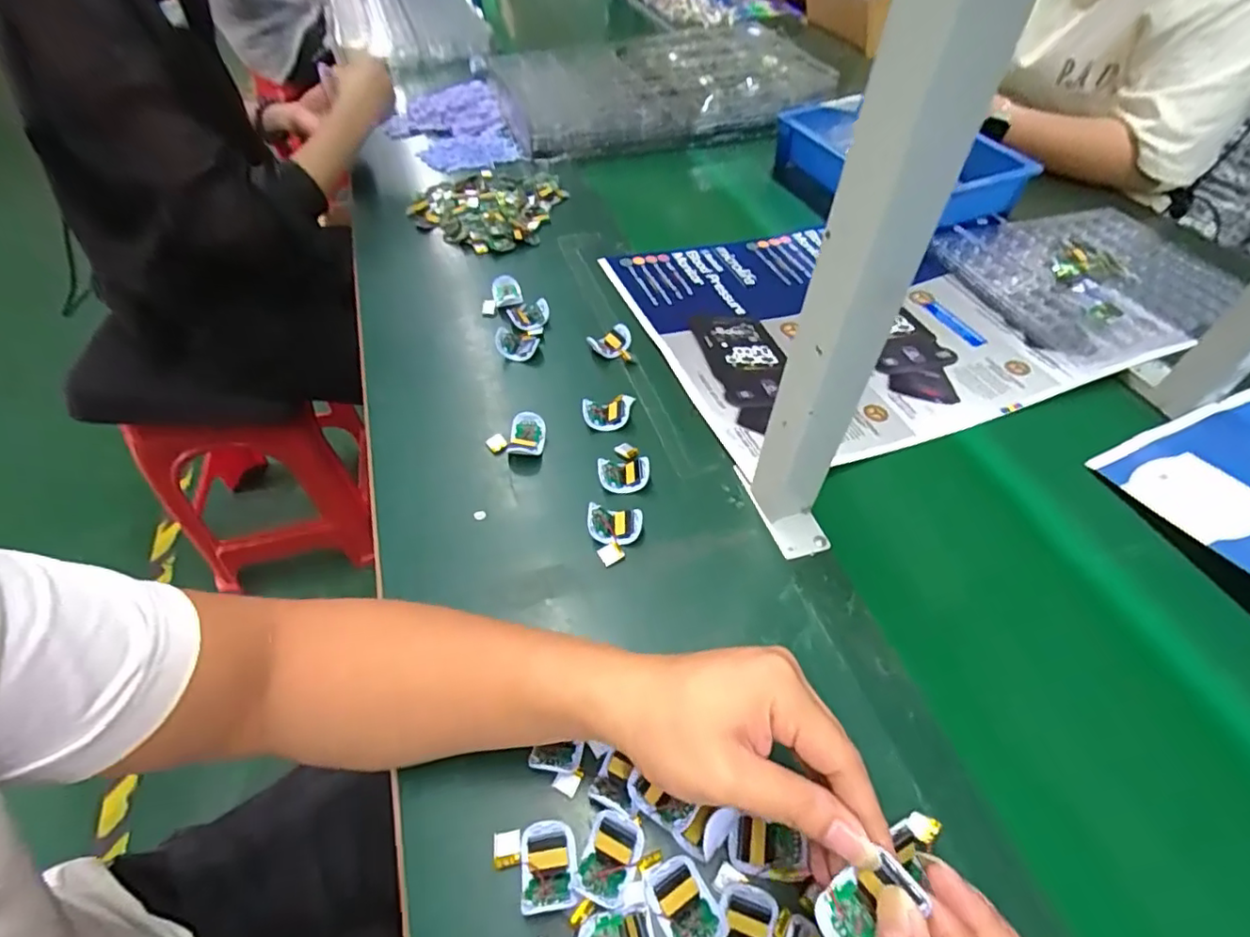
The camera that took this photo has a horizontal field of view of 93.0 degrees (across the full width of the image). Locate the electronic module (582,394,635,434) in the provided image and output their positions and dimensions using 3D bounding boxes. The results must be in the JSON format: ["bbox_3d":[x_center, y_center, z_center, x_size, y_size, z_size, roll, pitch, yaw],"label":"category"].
[{"bbox_3d":[-0.015,-0.051,0.549,0.047,0.016,0.037,-4,50,-4],"label":"electronic module"}]

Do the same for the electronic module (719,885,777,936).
[{"bbox_3d":[0.061,0.237,0.301,0.029,0.013,0.042,15,51,12],"label":"electronic module"}]

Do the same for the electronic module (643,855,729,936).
[{"bbox_3d":[0.032,0.228,0.310,0.029,0.009,0.042,-26,55,-21],"label":"electronic module"}]

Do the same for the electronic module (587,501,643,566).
[{"bbox_3d":[-0.006,0.049,0.463,0.042,0.022,0.043,-7,50,-6],"label":"electronic module"}]

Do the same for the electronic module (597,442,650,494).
[{"bbox_3d":[-0.001,-0.005,0.506,0.042,0.016,0.049,0,50,0],"label":"electronic module"}]

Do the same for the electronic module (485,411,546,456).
[{"bbox_3d":[-0.098,-0.031,0.532,0.051,0.023,0.036,3,50,2],"label":"electronic module"}]

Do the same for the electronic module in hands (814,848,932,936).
[{"bbox_3d":[0.098,0.180,0.243,0.038,0.021,0.026,-33,57,-24],"label":"electronic module in hands"}]

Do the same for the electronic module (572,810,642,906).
[{"bbox_3d":[-0.008,0.212,0.323,0.029,0.007,0.043,19,52,15],"label":"electronic module"}]

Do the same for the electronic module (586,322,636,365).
[{"bbox_3d":[-0.015,-0.125,0.612,0.045,0.024,0.044,-4,50,-3],"label":"electronic module"}]

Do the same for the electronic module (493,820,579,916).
[{"bbox_3d":[-0.049,0.217,0.321,0.044,0.015,0.041,-9,51,-8],"label":"electronic module"}]

